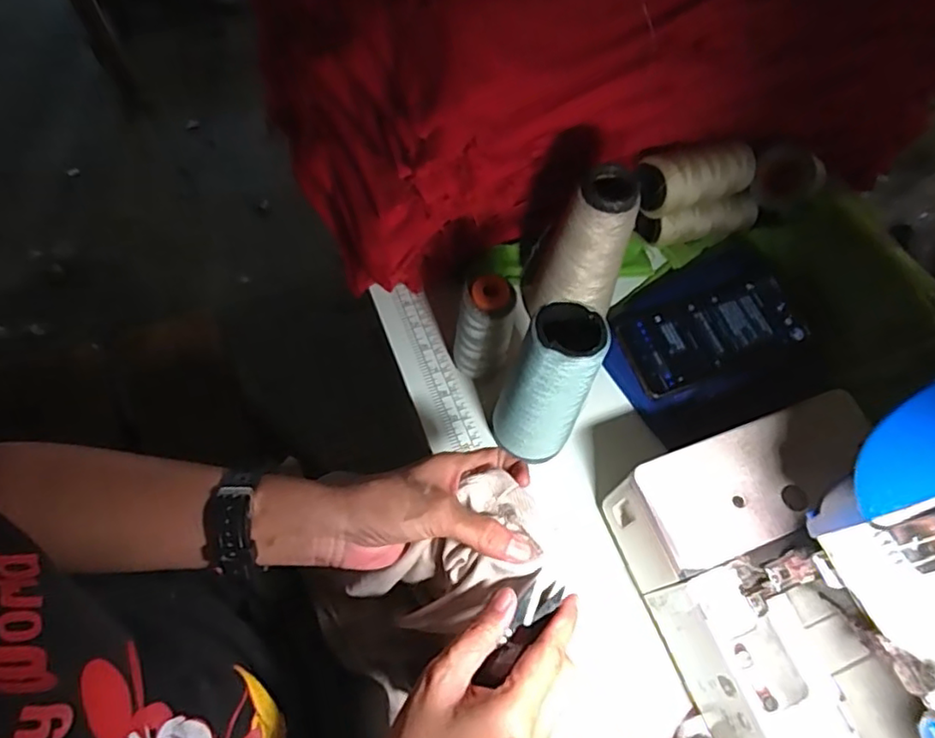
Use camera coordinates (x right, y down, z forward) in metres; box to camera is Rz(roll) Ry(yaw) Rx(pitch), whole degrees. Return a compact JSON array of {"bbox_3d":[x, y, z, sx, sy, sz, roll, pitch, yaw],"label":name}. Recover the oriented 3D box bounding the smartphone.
[{"bbox_3d":[0.223,-0.033,0.544,0.164,0.008,0.074,-20,70,-7],"label":"smartphone"}]

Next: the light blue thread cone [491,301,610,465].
[{"bbox_3d":[0.057,0.018,0.450,0.059,0.179,0.059,35,67,13],"label":"light blue thread cone"}]

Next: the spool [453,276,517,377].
[{"bbox_3d":[0.013,-0.029,0.504,0.042,0.114,0.033,16,64,5],"label":"spool"}]

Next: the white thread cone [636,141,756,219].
[{"bbox_3d":[0.210,-0.182,0.568,0.120,0.048,0.053,-24,68,-14],"label":"white thread cone"}]

